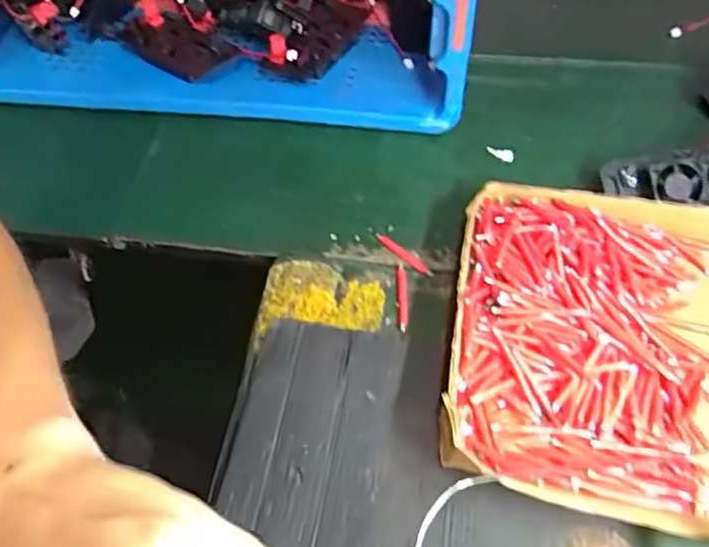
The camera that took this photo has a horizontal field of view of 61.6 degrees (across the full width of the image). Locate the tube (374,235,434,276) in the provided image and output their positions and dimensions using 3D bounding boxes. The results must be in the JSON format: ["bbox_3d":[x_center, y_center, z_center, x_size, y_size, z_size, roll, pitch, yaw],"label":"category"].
[{"bbox_3d":[0.040,-0.015,0.483,0.009,0.004,0.059,-38,63,-21],"label":"tube"}]

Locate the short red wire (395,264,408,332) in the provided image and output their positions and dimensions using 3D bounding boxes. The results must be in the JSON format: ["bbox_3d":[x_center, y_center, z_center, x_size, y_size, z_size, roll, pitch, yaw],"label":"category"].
[{"bbox_3d":[0.036,0.017,0.456,0.008,0.004,0.061,0,56,2],"label":"short red wire"}]

